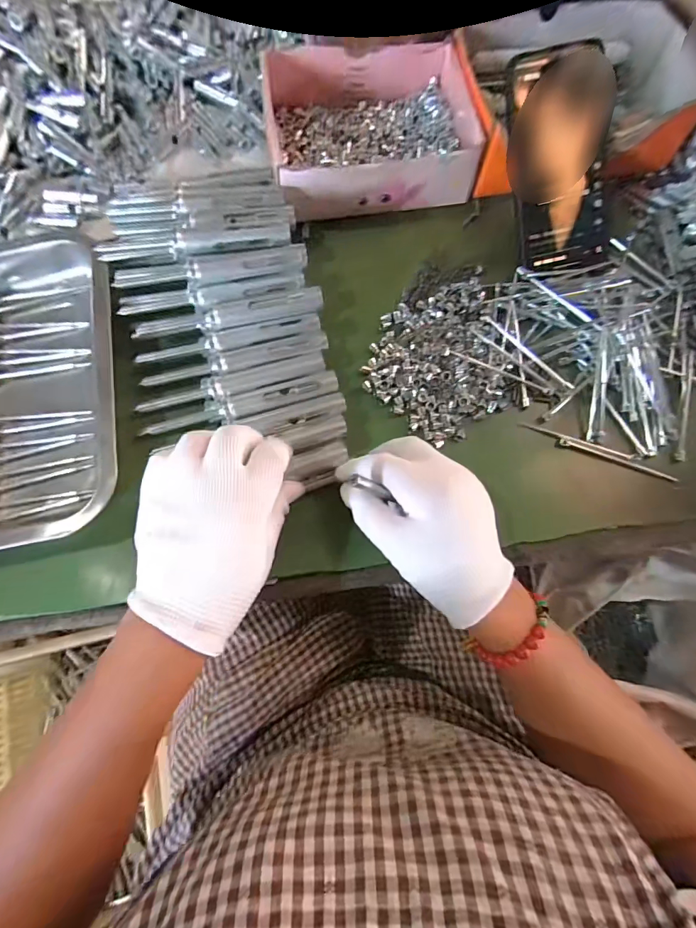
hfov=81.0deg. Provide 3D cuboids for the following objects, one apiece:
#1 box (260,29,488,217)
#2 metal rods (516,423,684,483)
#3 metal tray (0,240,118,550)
[{"bbox_3d":[0.018,-0.303,0.371,0.177,0.052,0.147,-12,76,-3],"label":"box"},{"bbox_3d":[0.193,-0.011,0.314,0.118,0.004,0.008,19,77,5],"label":"metal rods"},{"bbox_3d":[-0.280,-0.067,0.324,0.194,0.033,0.263,-14,76,-3],"label":"metal tray"}]

